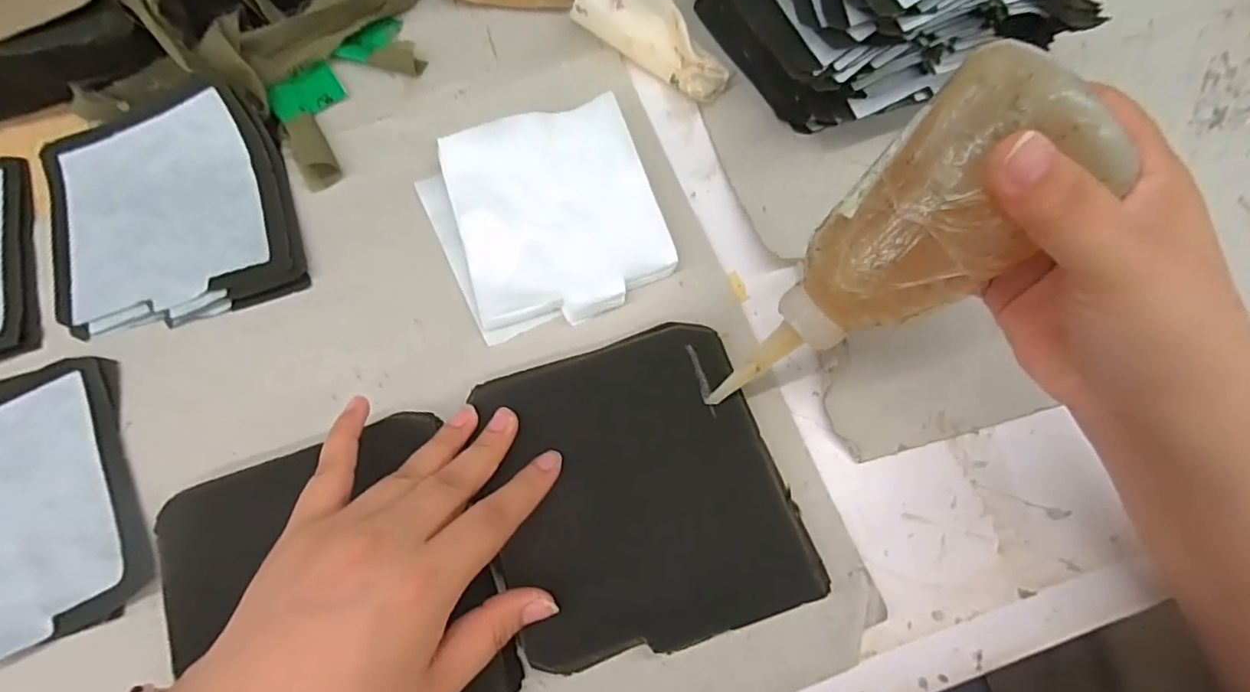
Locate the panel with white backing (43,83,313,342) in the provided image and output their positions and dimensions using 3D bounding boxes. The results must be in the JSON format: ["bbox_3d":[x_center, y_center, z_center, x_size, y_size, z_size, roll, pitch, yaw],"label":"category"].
[{"bbox_3d":[-0.262,-0.078,0.330,0.129,0.019,0.146,-22,71,-6],"label":"panel with white backing"}]

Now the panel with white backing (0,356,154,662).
[{"bbox_3d":[-0.306,0.079,0.281,0.135,0.005,0.138,-22,71,-6],"label":"panel with white backing"}]

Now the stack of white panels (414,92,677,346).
[{"bbox_3d":[-0.043,-0.072,0.326,0.118,0.016,0.123,-18,71,-5],"label":"stack of white panels"}]

